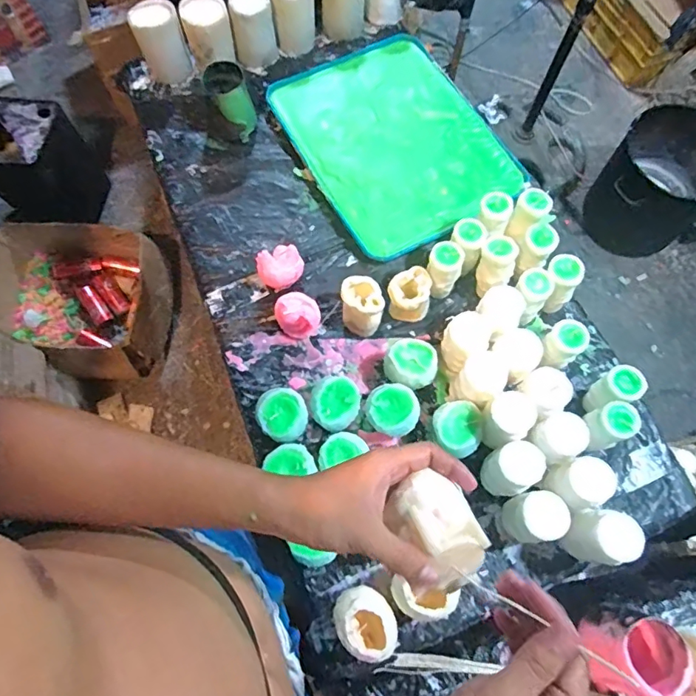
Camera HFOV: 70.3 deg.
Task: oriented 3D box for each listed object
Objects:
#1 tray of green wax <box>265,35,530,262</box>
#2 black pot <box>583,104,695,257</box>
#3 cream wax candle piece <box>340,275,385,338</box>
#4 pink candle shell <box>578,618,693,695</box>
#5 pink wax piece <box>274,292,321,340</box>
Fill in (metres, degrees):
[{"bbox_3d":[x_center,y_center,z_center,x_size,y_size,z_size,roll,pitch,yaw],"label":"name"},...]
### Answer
[{"bbox_3d":[0.086,-0.395,0.921,0.346,0.032,0.438,-26,72,-10],"label":"tray of green wax"},{"bbox_3d":[0.975,-0.510,1.548,0.385,0.270,0.348,-39,75,-14],"label":"black pot"},{"bbox_3d":[0.022,-0.066,0.785,0.065,0.073,0.076,-1,70,-2],"label":"cream wax candle piece"},{"bbox_3d":[0.340,0.372,0.596,0.088,0.096,0.096,17,70,5],"label":"pink candle shell"},{"bbox_3d":[-0.080,-0.052,0.783,0.066,0.061,0.064,0,70,-1],"label":"pink wax piece"}]

